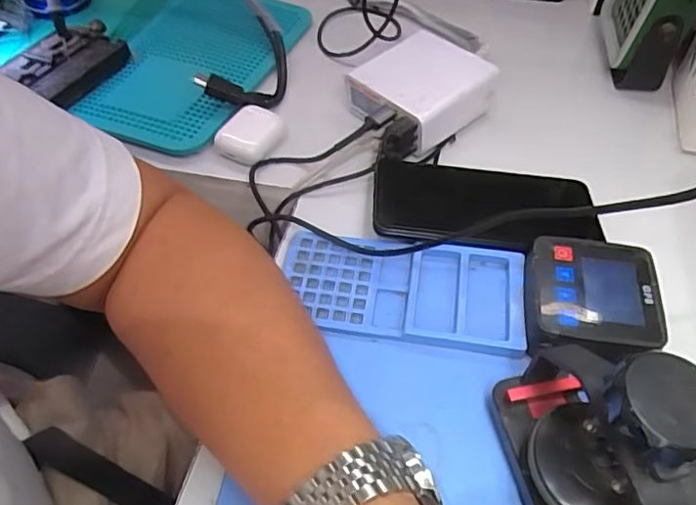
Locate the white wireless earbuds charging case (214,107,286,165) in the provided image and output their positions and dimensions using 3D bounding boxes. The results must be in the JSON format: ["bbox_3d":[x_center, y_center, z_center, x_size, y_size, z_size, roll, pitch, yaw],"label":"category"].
[{"bbox_3d":[-0.075,-0.090,0.437,0.043,0.017,0.047,27,57,21],"label":"white wireless earbuds charging case"}]

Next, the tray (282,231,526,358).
[{"bbox_3d":[0.032,0.023,0.351,0.146,0.016,0.069,7,52,7],"label":"tray"}]

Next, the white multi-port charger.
[{"bbox_3d":[0.057,-0.127,0.454,0.093,0.046,0.088,-38,60,-25],"label":"white multi-port charger"}]

